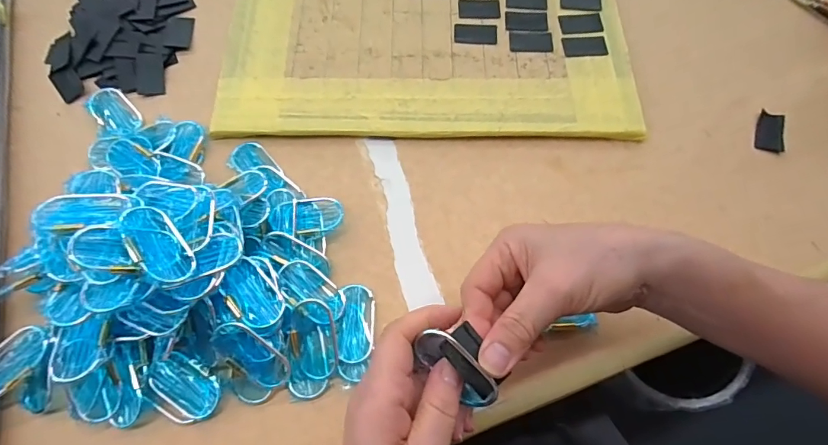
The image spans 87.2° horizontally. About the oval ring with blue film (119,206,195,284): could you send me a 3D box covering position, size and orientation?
[{"bbox_3d":[-0.168,0.014,0.284,0.057,0.004,0.031,52,42,6],"label":"oval ring with blue film"}]

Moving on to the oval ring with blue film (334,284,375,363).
[{"bbox_3d":[-0.044,0.075,0.328,0.029,0.004,0.057,5,64,-15],"label":"oval ring with blue film"}]

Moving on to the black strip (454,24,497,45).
[{"bbox_3d":[0.062,-0.190,0.436,0.042,0.004,0.026,2,69,-1],"label":"black strip"}]

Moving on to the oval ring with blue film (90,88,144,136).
[{"bbox_3d":[-0.275,-0.103,0.400,0.069,0.009,0.032,43,74,14],"label":"oval ring with blue film"}]

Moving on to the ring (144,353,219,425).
[{"bbox_3d":[-0.165,0.118,0.309,0.051,0.009,0.038,32,71,11],"label":"ring"}]

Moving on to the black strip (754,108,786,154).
[{"bbox_3d":[0.332,-0.084,0.403,0.024,0.006,0.039,20,70,6],"label":"black strip"}]

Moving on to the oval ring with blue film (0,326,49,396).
[{"bbox_3d":[-0.285,0.097,0.305,0.057,0.007,0.031,-44,80,-11],"label":"oval ring with blue film"}]

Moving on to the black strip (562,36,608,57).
[{"bbox_3d":[0.169,-0.175,0.430,0.042,0.004,0.026,0,69,-2],"label":"black strip"}]

